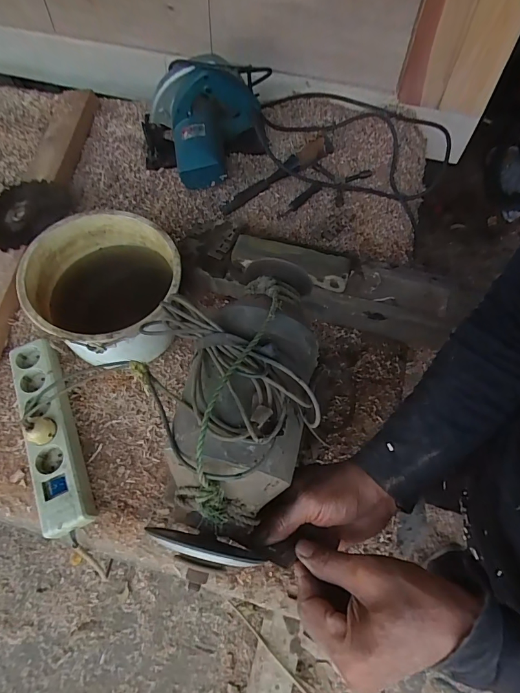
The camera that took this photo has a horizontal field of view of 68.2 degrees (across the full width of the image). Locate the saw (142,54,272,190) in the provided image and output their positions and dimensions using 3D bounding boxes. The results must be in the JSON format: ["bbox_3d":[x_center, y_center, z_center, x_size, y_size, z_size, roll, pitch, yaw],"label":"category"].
[{"bbox_3d":[-0.120,-0.474,0.797,0.260,0.180,0.261,-2,64,3],"label":"saw"}]

